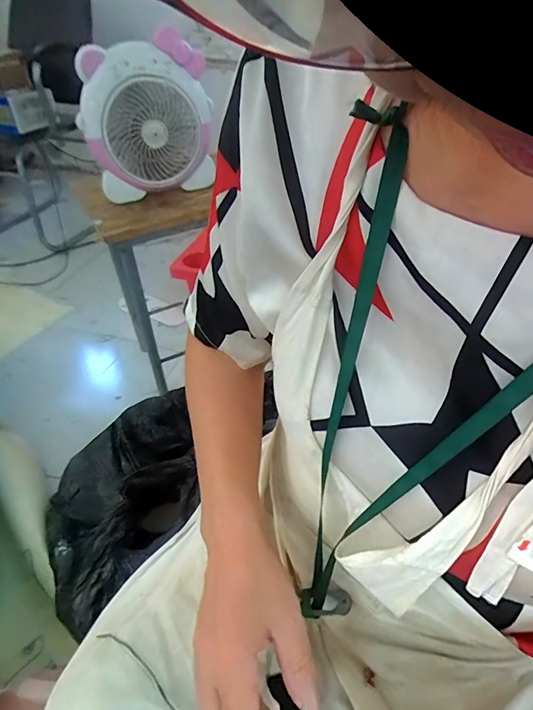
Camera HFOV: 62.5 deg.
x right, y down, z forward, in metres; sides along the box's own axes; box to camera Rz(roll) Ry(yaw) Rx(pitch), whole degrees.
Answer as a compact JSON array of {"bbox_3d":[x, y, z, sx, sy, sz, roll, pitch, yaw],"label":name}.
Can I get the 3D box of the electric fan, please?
[{"bbox_3d":[-0.243,-0.473,0.895,0.239,0.272,0.121,-29,49,-27],"label":"electric fan"}]

